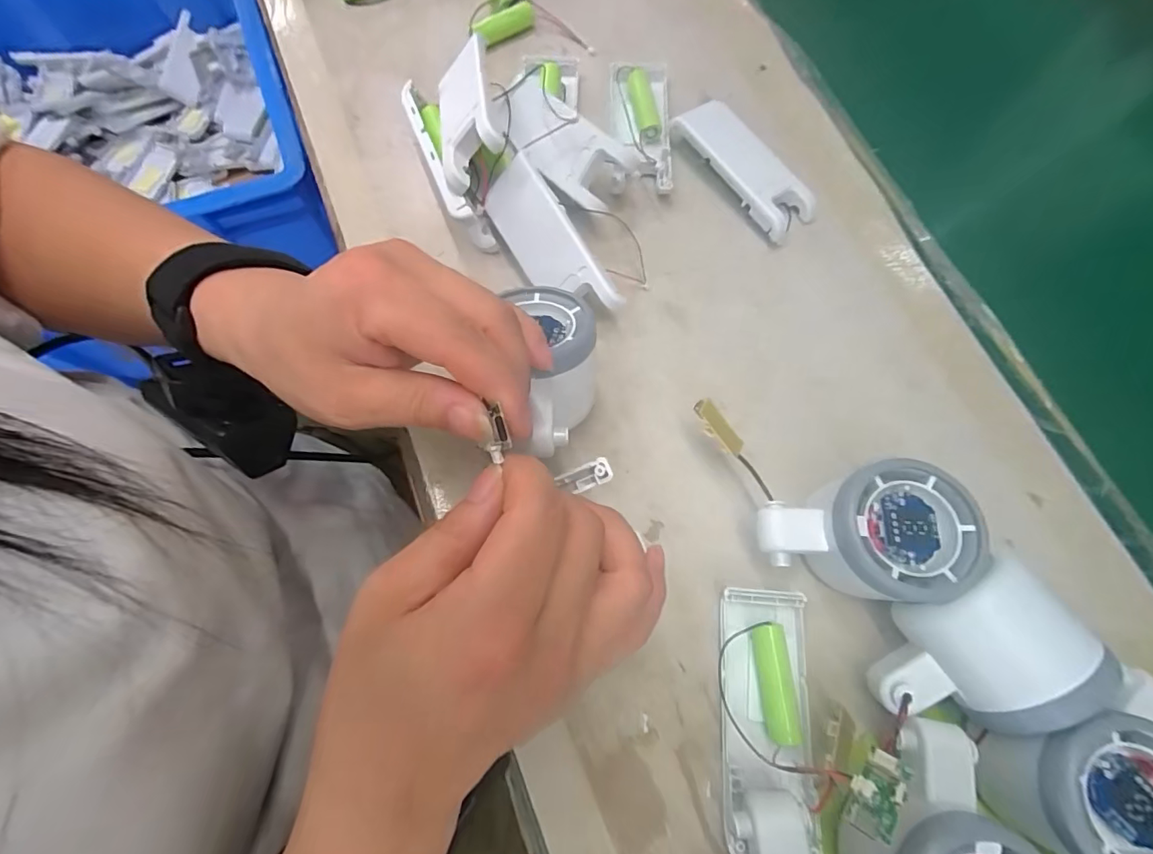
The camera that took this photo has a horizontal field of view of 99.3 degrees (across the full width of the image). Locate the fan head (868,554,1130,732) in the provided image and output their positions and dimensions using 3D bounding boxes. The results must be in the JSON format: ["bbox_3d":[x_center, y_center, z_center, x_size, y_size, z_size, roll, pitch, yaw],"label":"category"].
[{"bbox_3d":[0.164,0.096,0.209,0.076,0.055,0.059,-32,76,-10],"label":"fan head"}]

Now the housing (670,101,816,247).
[{"bbox_3d":[0.103,-0.161,0.307,0.037,0.023,0.101,-40,78,-12],"label":"housing"}]

